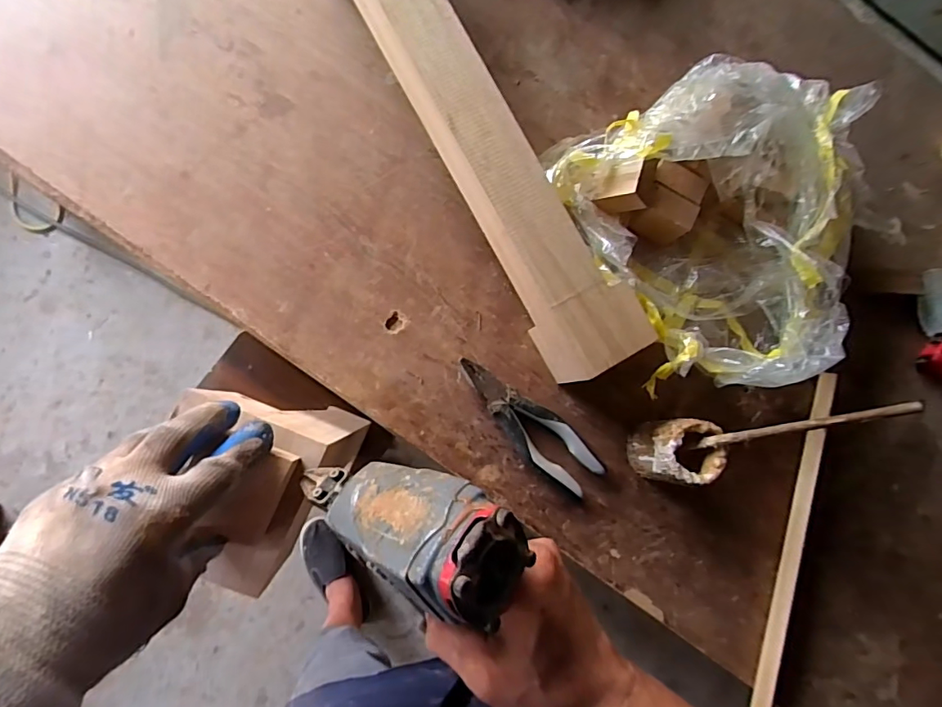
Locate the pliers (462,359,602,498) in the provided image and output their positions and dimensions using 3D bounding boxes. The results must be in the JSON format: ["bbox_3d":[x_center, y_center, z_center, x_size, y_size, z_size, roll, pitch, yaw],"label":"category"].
[{"bbox_3d":[0.064,0.072,0.550,0.053,0.026,0.186,-42,91,-10],"label":"pliers"}]

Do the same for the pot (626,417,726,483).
[{"bbox_3d":[0.214,0.102,0.534,0.058,0.093,0.063,1,84,-8],"label":"pot"}]

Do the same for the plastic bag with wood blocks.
[{"bbox_3d":[0.293,-0.140,0.564,0.321,0.136,0.325,-22,88,-10],"label":"plastic bag with wood blocks"}]

